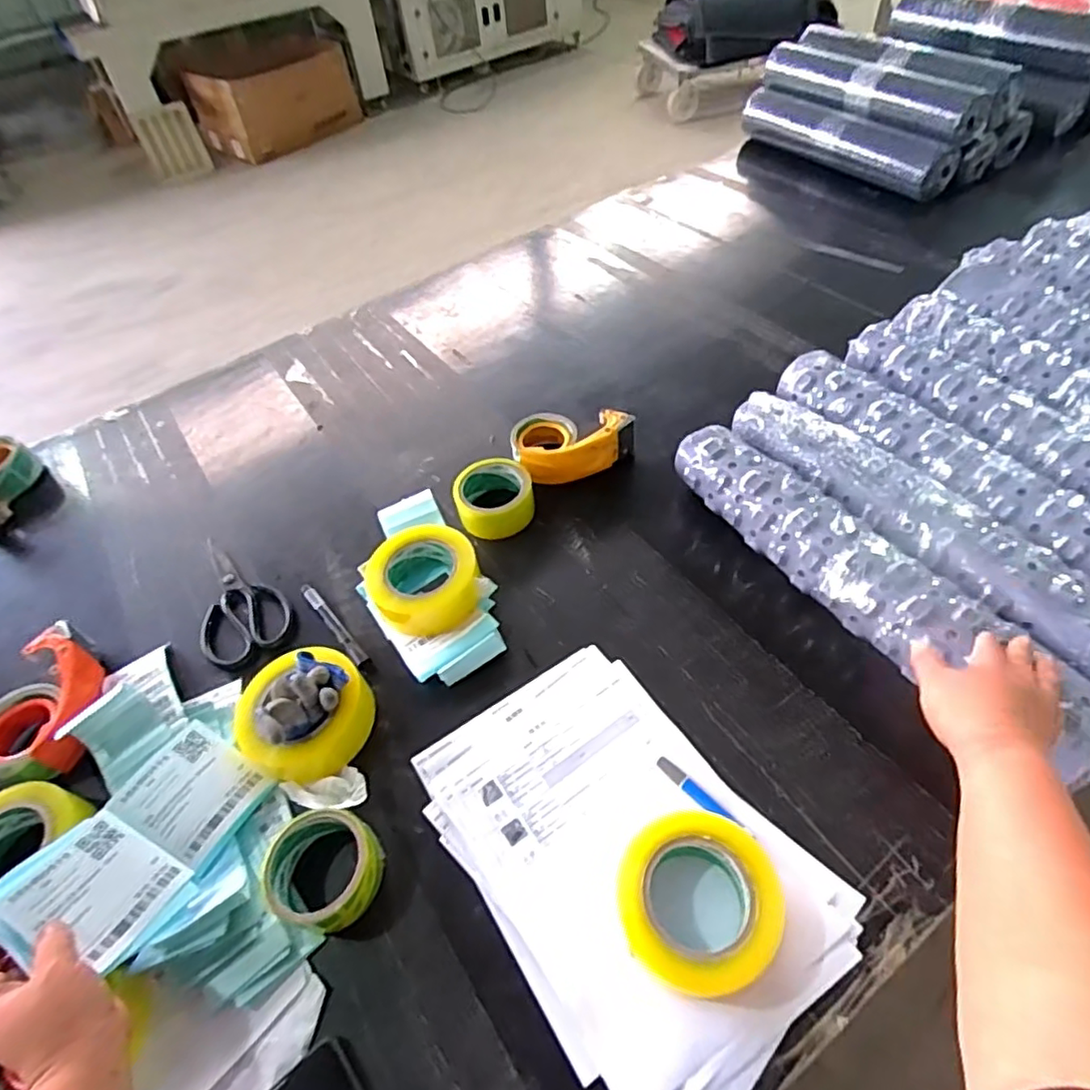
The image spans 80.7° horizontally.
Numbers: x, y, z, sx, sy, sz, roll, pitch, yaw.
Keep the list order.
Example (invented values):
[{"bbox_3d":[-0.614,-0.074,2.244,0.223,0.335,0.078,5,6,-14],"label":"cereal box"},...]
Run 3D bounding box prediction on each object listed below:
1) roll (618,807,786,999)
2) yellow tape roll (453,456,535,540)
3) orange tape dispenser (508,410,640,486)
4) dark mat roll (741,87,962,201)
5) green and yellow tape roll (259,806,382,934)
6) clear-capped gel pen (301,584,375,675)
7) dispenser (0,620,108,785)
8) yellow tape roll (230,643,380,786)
[{"bbox_3d":[0.120,0.281,0.507,0.119,0.058,0.122,-3,50,4],"label":"roll"},{"bbox_3d":[-0.063,-0.059,0.810,0.098,0.047,0.105,-18,50,-8],"label":"yellow tape roll"},{"bbox_3d":[0.035,-0.139,0.857,0.158,0.060,0.112,-22,51,-12],"label":"orange tape dispenser"},{"bbox_3d":[0.581,-0.815,1.294,0.080,0.090,0.488,-32,54,-19],"label":"dark mat roll"},{"bbox_3d":[-0.189,0.276,0.549,0.089,0.038,0.087,-3,50,4],"label":"green and yellow tape roll"},{"bbox_3d":[-0.239,0.090,0.726,0.015,0.018,0.157,-35,55,-21],"label":"clear-capped gel pen"},{"bbox_3d":[-0.528,0.168,0.675,0.125,0.054,0.138,21,56,22],"label":"dispenser"},{"bbox_3d":[-0.242,0.168,0.647,0.130,0.062,0.122,-3,50,4],"label":"yellow tape roll"}]

